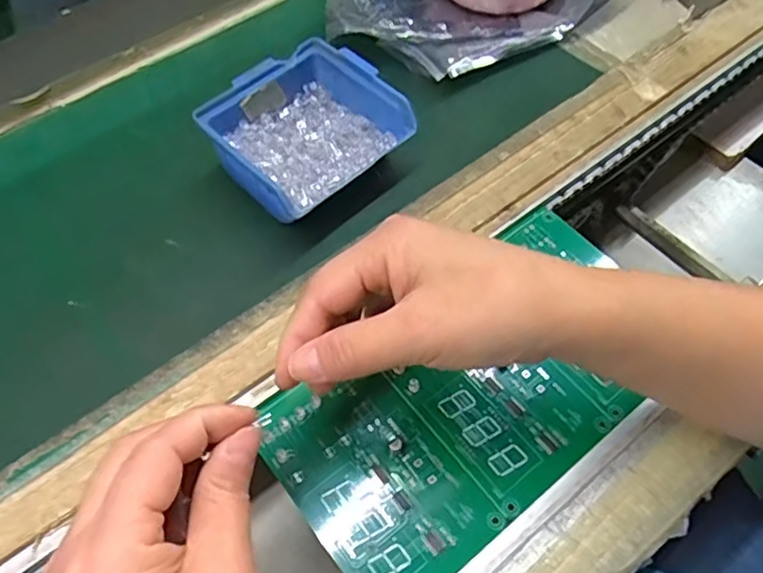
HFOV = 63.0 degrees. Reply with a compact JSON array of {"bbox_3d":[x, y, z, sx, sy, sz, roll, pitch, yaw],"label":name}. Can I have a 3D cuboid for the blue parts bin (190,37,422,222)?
[{"bbox_3d":[-0.043,-0.092,0.380,0.103,0.046,0.093,-38,65,-19],"label":"blue parts bin"}]

